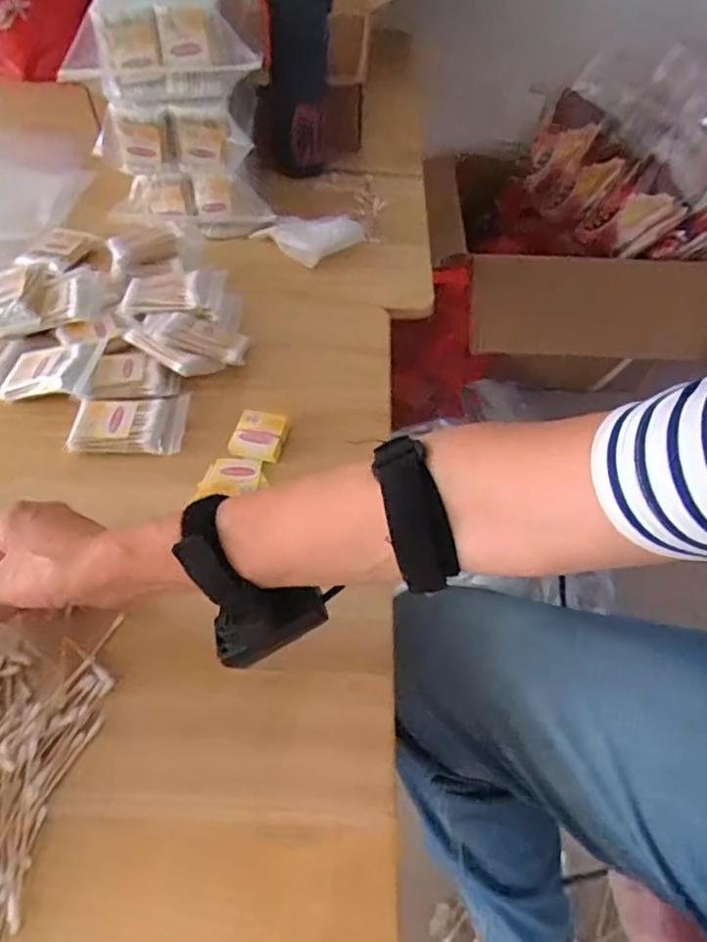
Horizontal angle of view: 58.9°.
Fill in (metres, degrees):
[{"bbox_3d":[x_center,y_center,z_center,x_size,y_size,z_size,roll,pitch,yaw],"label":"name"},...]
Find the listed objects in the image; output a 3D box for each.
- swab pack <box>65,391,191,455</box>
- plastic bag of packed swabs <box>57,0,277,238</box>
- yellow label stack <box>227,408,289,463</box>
[{"bbox_3d":[-0.193,-0.040,0.546,0.093,0.022,0.062,1,53,-1],"label":"swab pack"},{"bbox_3d":[-0.183,-0.362,0.640,0.172,0.267,0.038,-2,53,-3],"label":"plastic bag of packed swabs"},{"bbox_3d":[-0.080,-0.032,0.543,0.045,0.015,0.046,12,54,8],"label":"yellow label stack"}]

